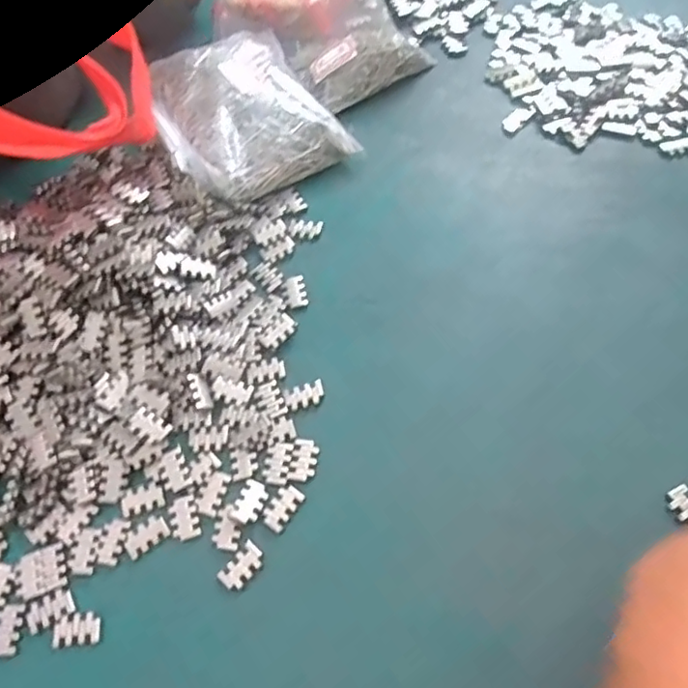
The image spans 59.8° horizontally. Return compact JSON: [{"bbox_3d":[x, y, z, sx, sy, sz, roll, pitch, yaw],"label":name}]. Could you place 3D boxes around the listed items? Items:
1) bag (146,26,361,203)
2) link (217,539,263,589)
[{"bbox_3d":[-0.069,-0.156,0.386,0.102,0.033,0.138,-26,64,-10],"label":"bag"},{"bbox_3d":[-0.045,0.098,0.264,0.012,0.004,0.020,35,70,20],"label":"link"}]

